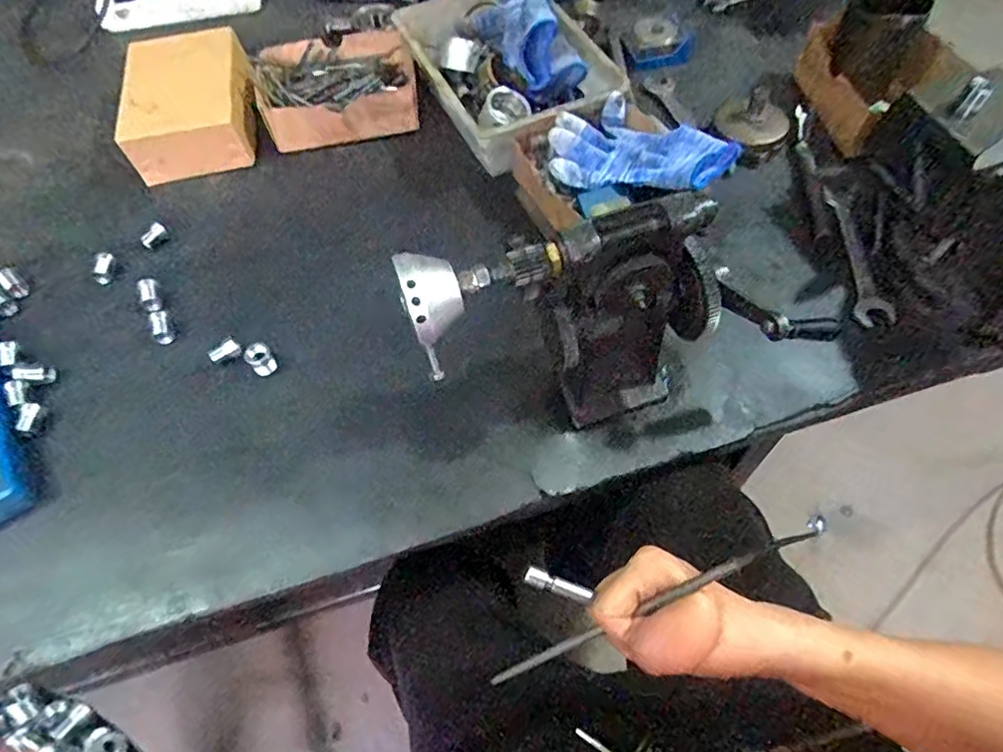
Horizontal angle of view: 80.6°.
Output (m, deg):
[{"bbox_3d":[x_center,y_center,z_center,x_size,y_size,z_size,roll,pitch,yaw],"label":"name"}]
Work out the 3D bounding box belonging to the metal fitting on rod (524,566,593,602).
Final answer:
[{"bbox_3d":[0.033,0.123,0.349,0.039,0.006,0.008,20,60,-1],"label":"metal fitting on rod"}]

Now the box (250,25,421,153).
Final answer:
[{"bbox_3d":[-0.184,-0.325,0.666,0.173,0.043,0.150,-10,59,-4],"label":"box"}]

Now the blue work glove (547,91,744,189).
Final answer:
[{"bbox_3d":[0.132,-0.209,0.567,0.169,0.065,0.096,22,62,14],"label":"blue work glove"}]

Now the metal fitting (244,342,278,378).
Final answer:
[{"bbox_3d":[-0.201,-0.015,0.494,0.022,0.017,0.019,35,66,21],"label":"metal fitting"}]

